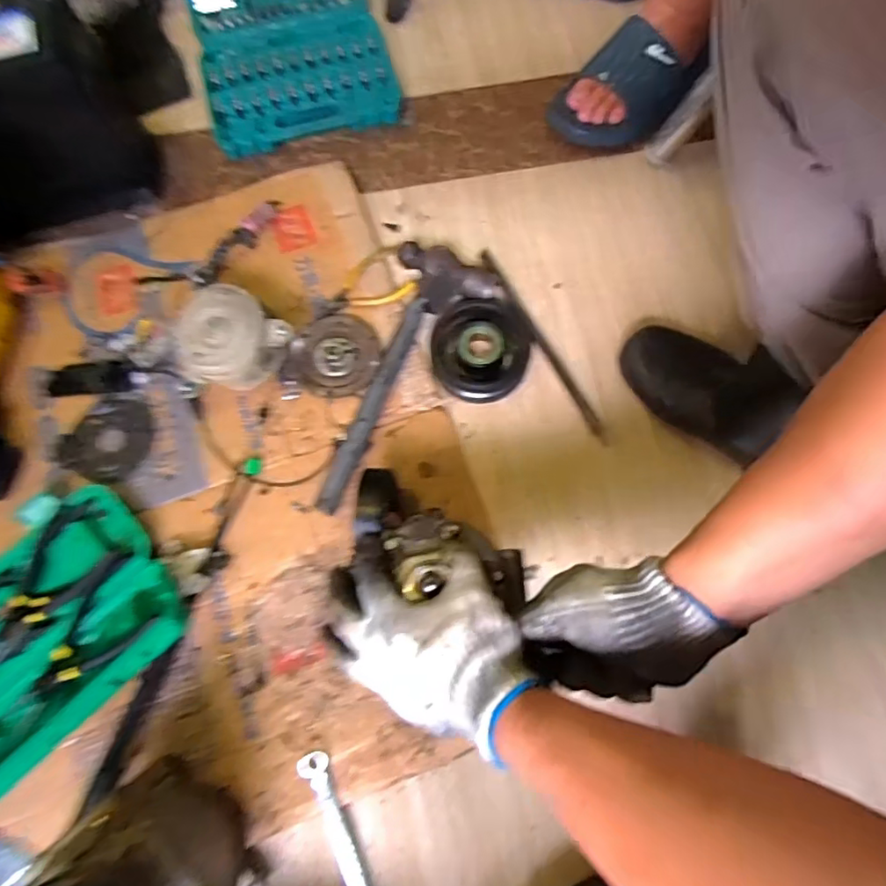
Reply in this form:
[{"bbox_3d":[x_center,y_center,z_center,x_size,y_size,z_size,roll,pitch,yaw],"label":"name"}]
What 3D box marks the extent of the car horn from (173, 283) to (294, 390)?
[{"bbox_3d":[-0.227,-0.114,0.628,0.115,0.079,0.101,-26,73,-8],"label":"car horn"}]

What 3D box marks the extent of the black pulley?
[{"bbox_3d":[0.043,-0.106,0.648,0.107,0.023,0.114,0,72,0],"label":"black pulley"}]

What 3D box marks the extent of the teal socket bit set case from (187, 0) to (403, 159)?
[{"bbox_3d":[-0.217,-0.574,0.819,0.250,0.033,0.376,-15,72,-4],"label":"teal socket bit set case"}]

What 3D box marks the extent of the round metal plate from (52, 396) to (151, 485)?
[{"bbox_3d":[-0.362,-0.006,0.629,0.084,0.010,0.095,30,74,10],"label":"round metal plate"}]

